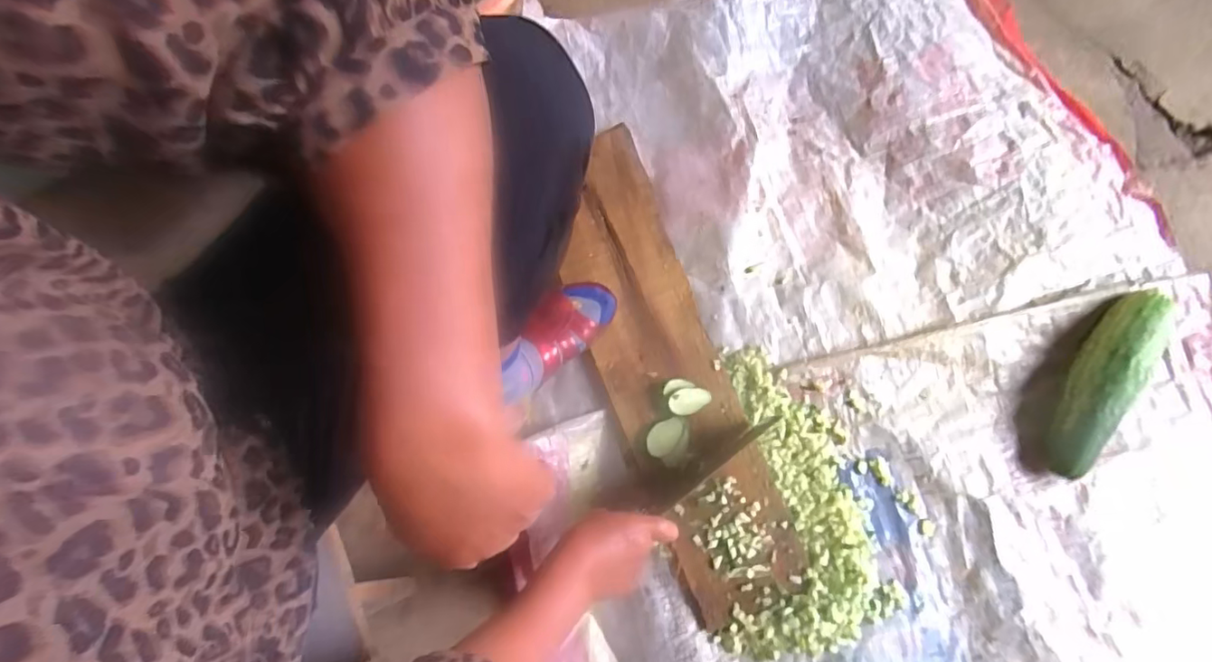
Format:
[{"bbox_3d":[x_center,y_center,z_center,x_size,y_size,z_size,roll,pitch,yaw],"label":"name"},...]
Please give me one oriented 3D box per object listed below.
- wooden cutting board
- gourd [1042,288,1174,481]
[{"bbox_3d":[0.063,0.027,0.695,0.145,0.029,0.602,-19,77,-6],"label":"wooden cutting board"},{"bbox_3d":[0.590,0.055,0.658,0.054,0.065,0.241,32,78,7],"label":"gourd"}]

